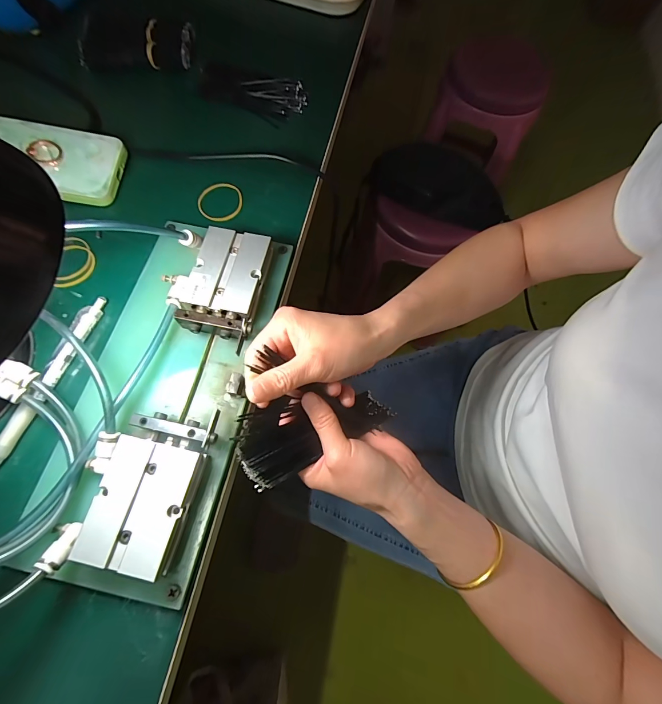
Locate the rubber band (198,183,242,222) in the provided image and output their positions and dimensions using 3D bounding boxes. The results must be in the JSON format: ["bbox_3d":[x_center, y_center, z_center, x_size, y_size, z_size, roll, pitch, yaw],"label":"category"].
[{"bbox_3d":[-0.109,-0.149,0.325,0.043,0.004,0.044,-1,70,-1],"label":"rubber band"}]

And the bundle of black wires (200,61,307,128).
[{"bbox_3d":[-0.092,-0.299,0.378,0.125,0.012,0.061,22,70,4],"label":"bundle of black wires"}]

